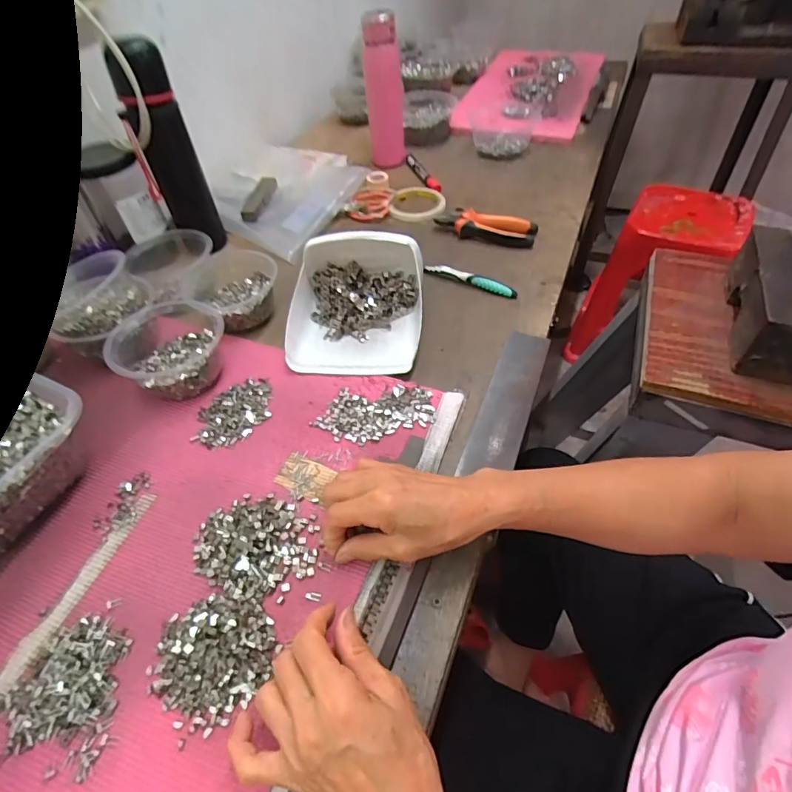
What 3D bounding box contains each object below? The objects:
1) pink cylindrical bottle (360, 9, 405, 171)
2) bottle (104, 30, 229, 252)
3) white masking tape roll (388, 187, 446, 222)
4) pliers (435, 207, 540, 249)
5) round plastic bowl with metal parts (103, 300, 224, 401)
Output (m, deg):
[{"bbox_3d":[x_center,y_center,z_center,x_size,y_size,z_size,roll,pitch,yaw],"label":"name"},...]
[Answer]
[{"bbox_3d":[-0.020,-0.522,0.805,0.067,0.240,0.061,-2,49,3],"label":"pink cylindrical bottle"},{"bbox_3d":[-0.295,-0.317,0.603,0.063,0.227,0.055,-22,52,-15],"label":"bottle"},{"bbox_3d":[0.035,-0.319,0.767,0.092,0.020,0.096,0,50,1],"label":"white masking tape roll"},{"bbox_3d":[0.134,-0.257,0.690,0.148,0.025,0.055,15,52,17],"label":"pliers"},{"bbox_3d":[-0.246,-0.054,0.504,0.111,0.059,0.120,-2,49,3],"label":"round plastic bowl with metal parts"}]

